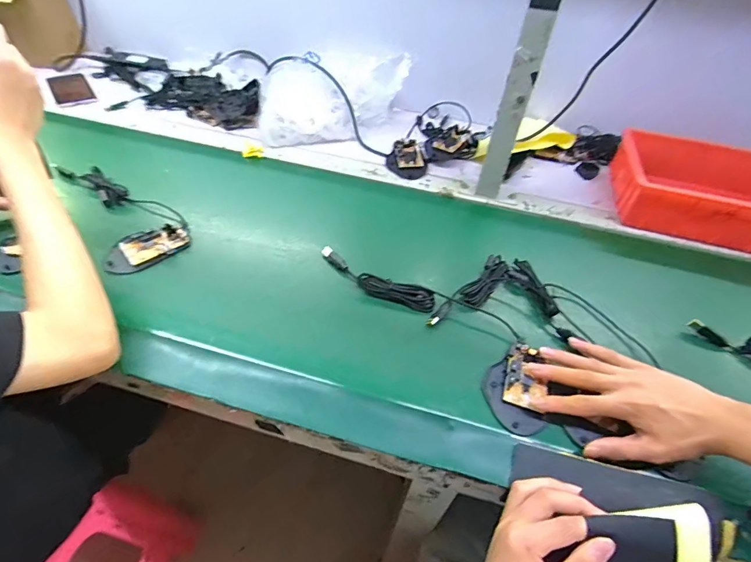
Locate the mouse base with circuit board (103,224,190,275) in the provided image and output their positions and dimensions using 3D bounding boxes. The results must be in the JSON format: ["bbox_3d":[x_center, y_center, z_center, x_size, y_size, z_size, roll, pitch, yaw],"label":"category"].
[{"bbox_3d":[-0.312,-0.046,0.565,0.108,0.021,0.054,-24,54,-24],"label":"mouse base with circuit board"}]

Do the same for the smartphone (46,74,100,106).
[{"bbox_3d":[-0.651,-0.412,0.884,0.075,0.012,0.163,-26,55,-25],"label":"smartphone"}]

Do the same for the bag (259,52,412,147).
[{"bbox_3d":[-0.075,-0.365,0.820,0.298,0.100,0.189,-3,48,-8],"label":"bag"}]

